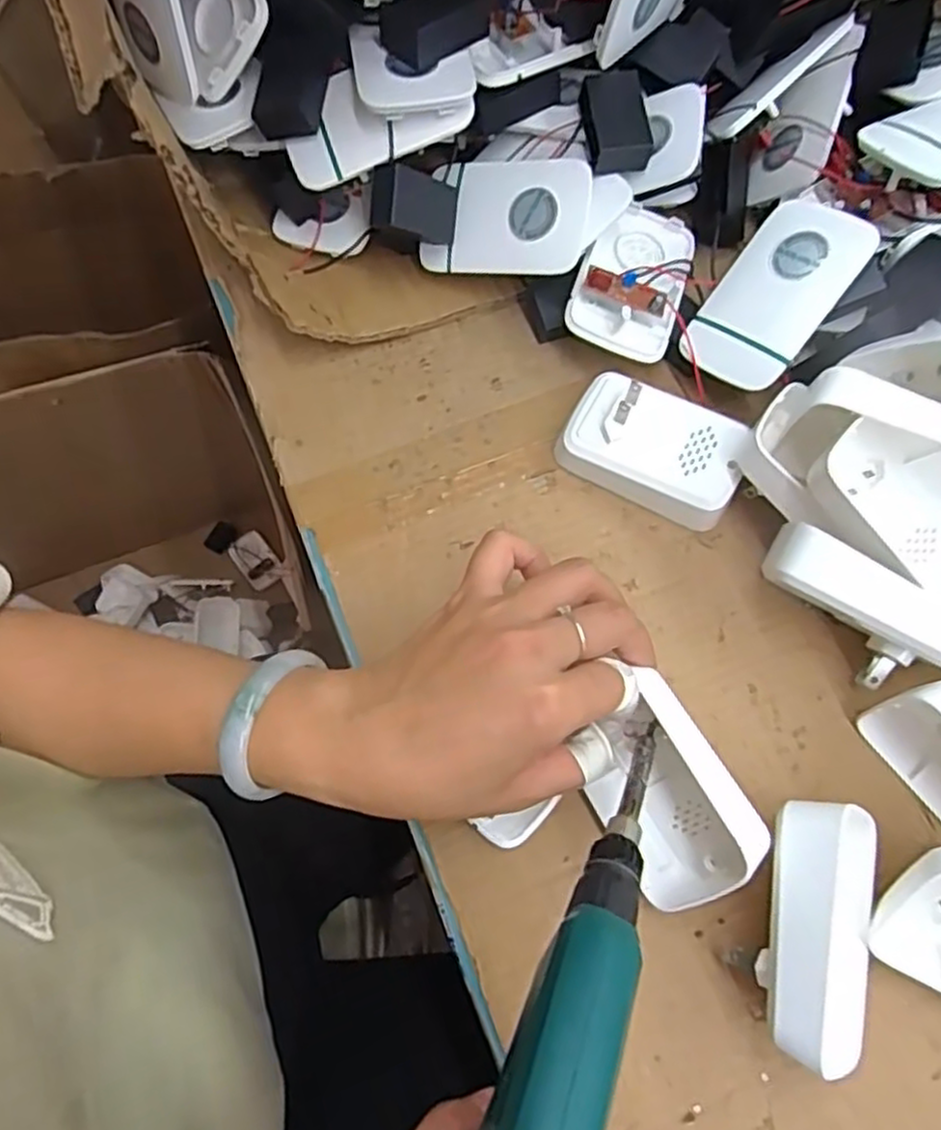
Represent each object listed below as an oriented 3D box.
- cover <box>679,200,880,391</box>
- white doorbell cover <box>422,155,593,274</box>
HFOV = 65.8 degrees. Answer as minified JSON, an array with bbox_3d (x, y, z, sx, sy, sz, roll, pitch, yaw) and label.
[{"bbox_3d":[0.156,-0.140,0.373,0.058,0.007,0.098,38,98,30],"label":"cover"},{"bbox_3d":[0.018,-0.188,0.392,0.090,0.010,0.059,11,96,22],"label":"white doorbell cover"}]

